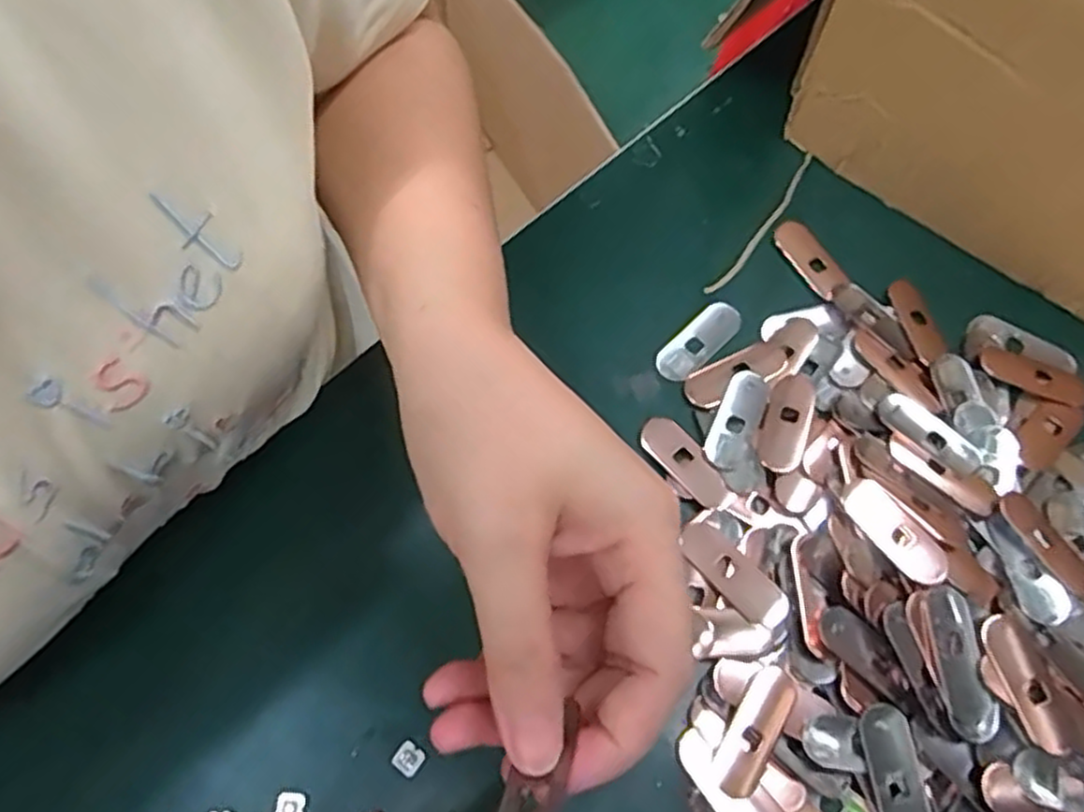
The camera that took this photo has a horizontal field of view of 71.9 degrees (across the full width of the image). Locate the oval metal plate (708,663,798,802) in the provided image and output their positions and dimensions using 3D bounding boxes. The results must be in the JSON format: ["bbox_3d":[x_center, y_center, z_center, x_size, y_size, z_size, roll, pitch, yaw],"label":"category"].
[{"bbox_3d":[0.082,0.124,0.285,0.018,0.004,0.049,28,70,12],"label":"oval metal plate"}]

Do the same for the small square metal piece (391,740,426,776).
[{"bbox_3d":[-0.051,0.135,0.286,0.010,0.004,0.010,35,71,14],"label":"small square metal piece"}]

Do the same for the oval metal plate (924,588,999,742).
[{"bbox_3d":[0.161,0.099,0.290,0.020,0.007,0.054,-7,67,-3],"label":"oval metal plate"}]

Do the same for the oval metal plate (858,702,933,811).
[{"bbox_3d":[0.132,0.138,0.278,0.020,0.004,0.049,-8,67,-3],"label":"oval metal plate"}]

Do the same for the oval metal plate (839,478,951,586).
[{"bbox_3d":[0.145,0.052,0.309,0.020,0.004,0.049,-36,65,-9],"label":"oval metal plate"}]

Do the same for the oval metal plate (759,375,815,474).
[{"bbox_3d":[0.111,0.007,0.336,0.020,0.005,0.052,18,63,9],"label":"oval metal plate"}]

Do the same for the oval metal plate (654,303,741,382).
[{"bbox_3d":[0.075,-0.031,0.360,0.020,0.004,0.049,42,73,16],"label":"oval metal plate"}]

